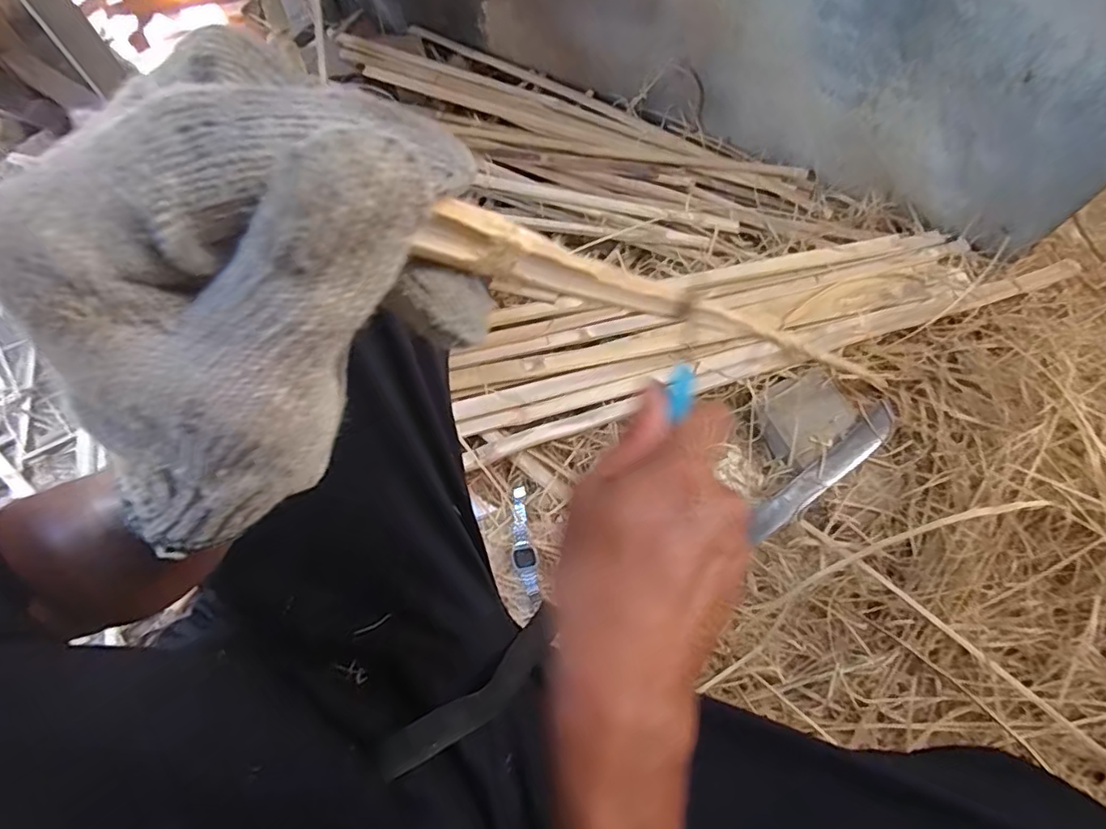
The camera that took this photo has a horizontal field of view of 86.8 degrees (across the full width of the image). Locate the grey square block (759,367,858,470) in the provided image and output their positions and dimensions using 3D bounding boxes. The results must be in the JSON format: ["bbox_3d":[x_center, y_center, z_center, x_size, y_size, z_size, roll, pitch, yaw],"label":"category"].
[{"bbox_3d":[0.330,0.004,0.768,0.110,0.039,0.104,-31,73,-8],"label":"grey square block"}]

